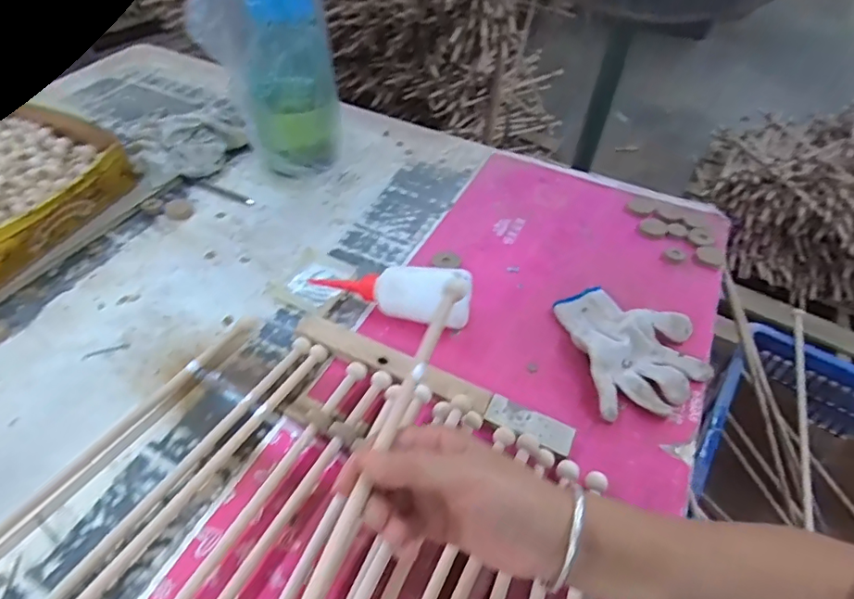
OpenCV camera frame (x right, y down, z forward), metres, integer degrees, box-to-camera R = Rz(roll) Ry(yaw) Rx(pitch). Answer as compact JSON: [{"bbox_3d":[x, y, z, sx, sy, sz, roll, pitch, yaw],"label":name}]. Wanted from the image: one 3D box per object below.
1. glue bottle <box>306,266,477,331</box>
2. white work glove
[{"bbox_3d":[-0.041,-0.011,0.585,0.180,0.064,0.050,15,46,9],"label":"glue bottle"},{"bbox_3d":[0.222,0.046,0.572,0.135,0.034,0.163,-5,46,-10],"label":"white work glove"}]

